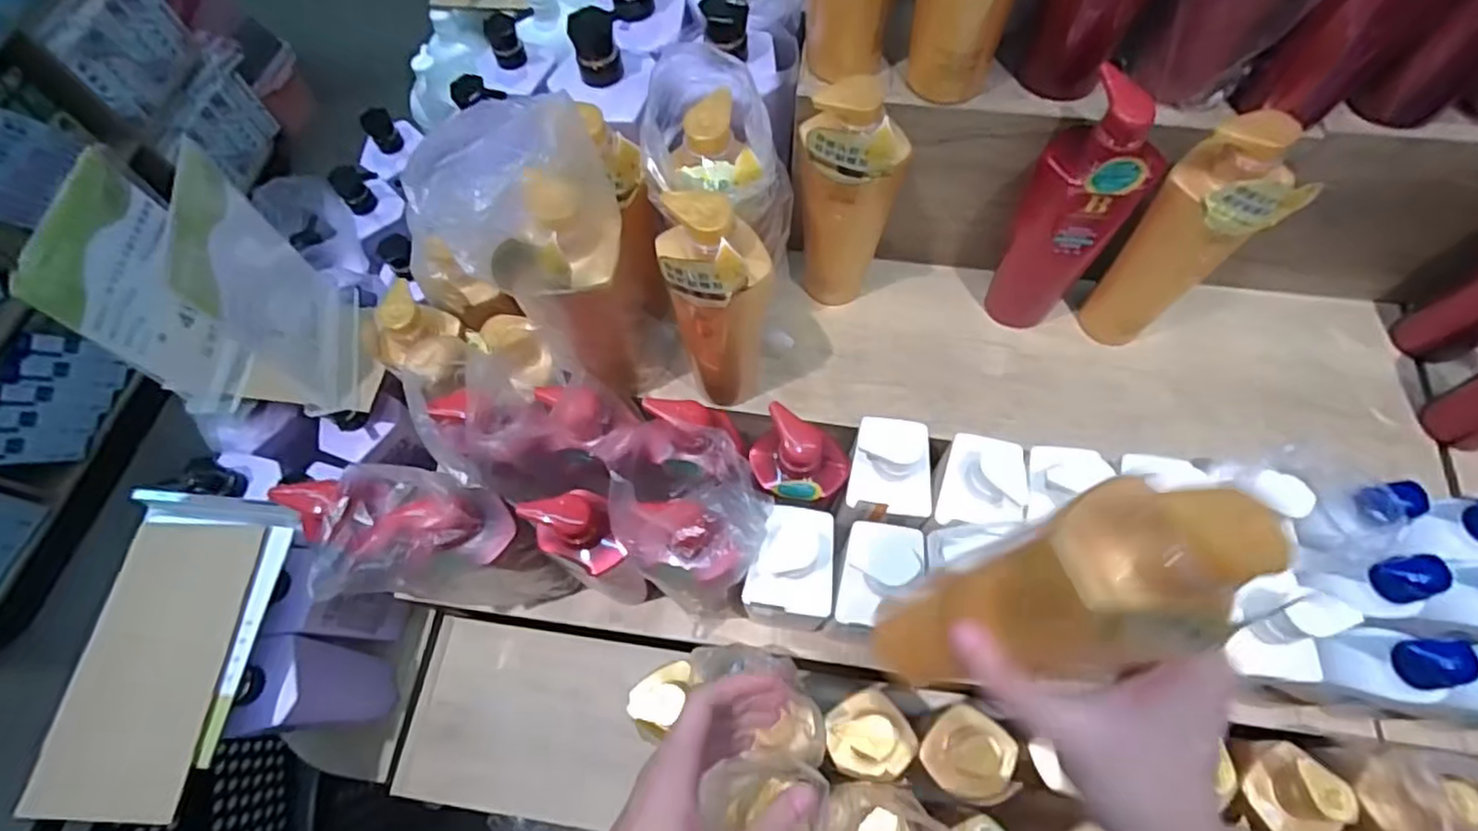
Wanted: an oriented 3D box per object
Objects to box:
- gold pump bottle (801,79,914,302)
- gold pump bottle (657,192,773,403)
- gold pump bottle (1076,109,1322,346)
[{"bbox_3d":[0.092,-0.176,0.593,0.077,0.230,0.049,17,68,9],"label":"gold pump bottle"},{"bbox_3d":[-0.014,-0.081,0.551,0.074,0.230,0.056,-6,66,-1],"label":"gold pump bottle"},{"bbox_3d":[0.364,-0.136,0.566,0.052,0.242,0.076,-39,71,-14],"label":"gold pump bottle"}]

